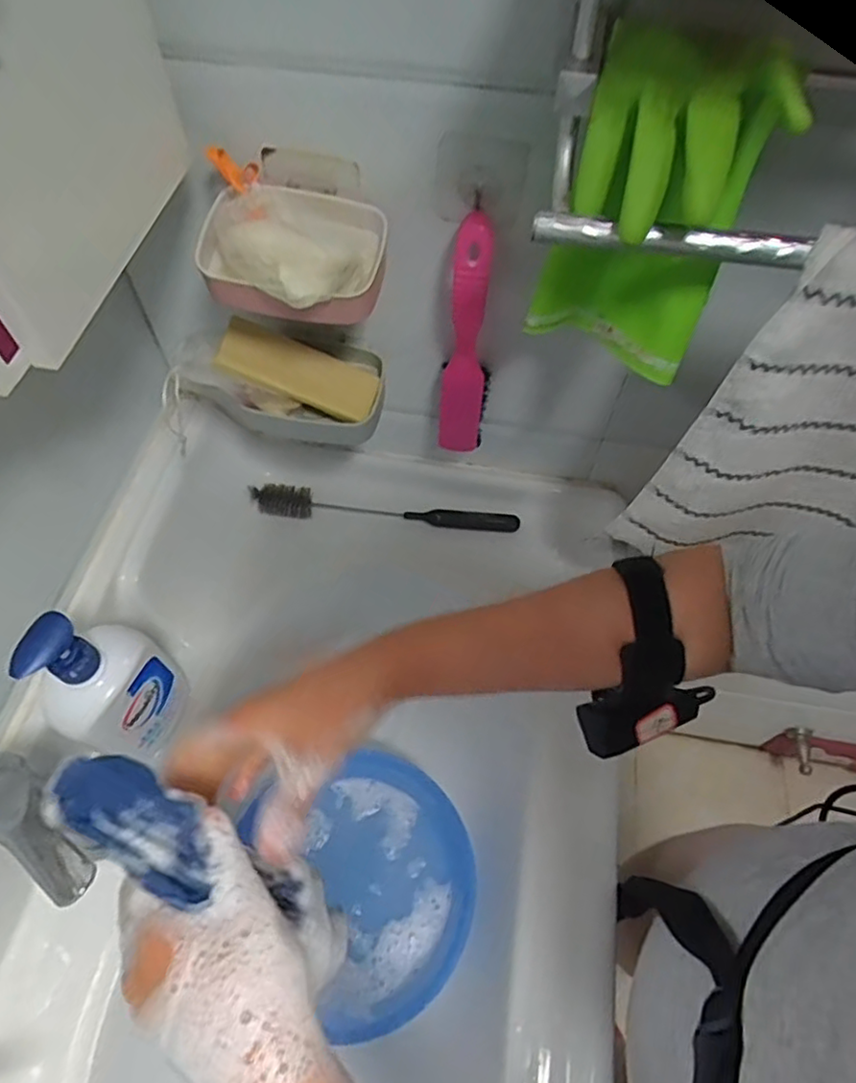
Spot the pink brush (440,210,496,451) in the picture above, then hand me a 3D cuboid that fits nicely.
[{"bbox_3d":[0.035,-0.165,0.550,0.038,0.234,0.040,9,59,4],"label":"pink brush"}]

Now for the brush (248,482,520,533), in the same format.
[{"bbox_3d":[-0.047,-0.036,0.695,0.290,0.030,0.032,6,59,2],"label":"brush"}]

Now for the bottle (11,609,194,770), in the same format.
[{"bbox_3d":[-0.250,0.116,0.510,0.051,0.208,0.094,18,60,9],"label":"bottle"}]

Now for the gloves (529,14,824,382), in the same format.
[{"bbox_3d":[0.132,-0.190,0.388,0.105,0.180,0.101,18,60,9],"label":"gloves"}]

